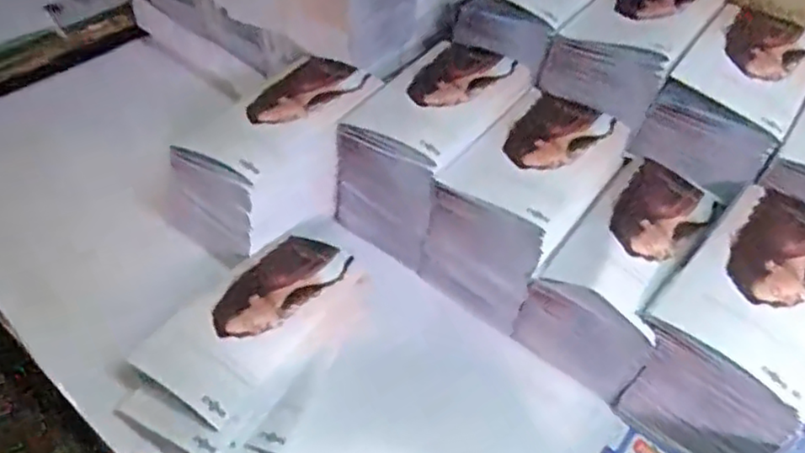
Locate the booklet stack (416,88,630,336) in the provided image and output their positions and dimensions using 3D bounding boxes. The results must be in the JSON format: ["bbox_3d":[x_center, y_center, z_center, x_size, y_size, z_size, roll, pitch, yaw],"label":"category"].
[{"bbox_3d":[0.116,-0.022,0.597,0.110,0.132,0.177,34,53,22],"label":"booklet stack"}]

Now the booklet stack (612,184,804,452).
[{"bbox_3d":[0.277,0.085,0.525,0.124,0.146,0.181,35,53,23],"label":"booklet stack"}]

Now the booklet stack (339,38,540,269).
[{"bbox_3d":[0.029,-0.073,0.640,0.108,0.158,0.177,31,52,20],"label":"booklet stack"}]

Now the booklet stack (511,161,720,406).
[{"bbox_3d":[0.198,0.044,0.570,0.104,0.122,0.173,33,52,21],"label":"booklet stack"}]

